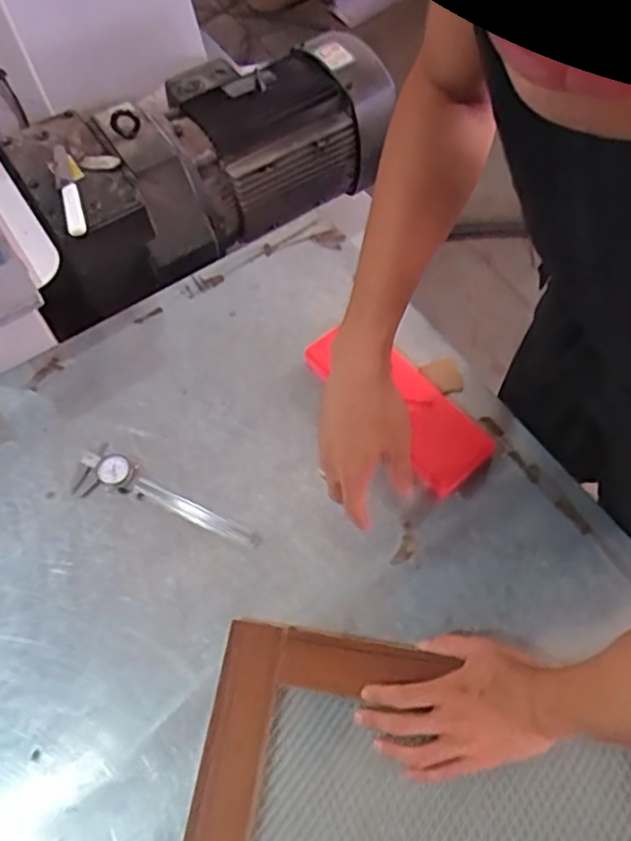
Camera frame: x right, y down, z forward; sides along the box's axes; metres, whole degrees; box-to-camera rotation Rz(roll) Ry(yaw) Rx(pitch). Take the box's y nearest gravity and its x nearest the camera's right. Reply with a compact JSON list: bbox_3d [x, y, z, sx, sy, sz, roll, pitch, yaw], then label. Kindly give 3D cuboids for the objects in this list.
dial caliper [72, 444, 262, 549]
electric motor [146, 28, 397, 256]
[{"bbox_3d":[-0.171,0.090,0.734,0.232,0.016,0.058,20,64,12],"label":"dial caliper"},{"bbox_3d":[-0.068,-0.451,1.009,0.346,0.176,0.245,-30,65,-12],"label":"electric motor"}]

